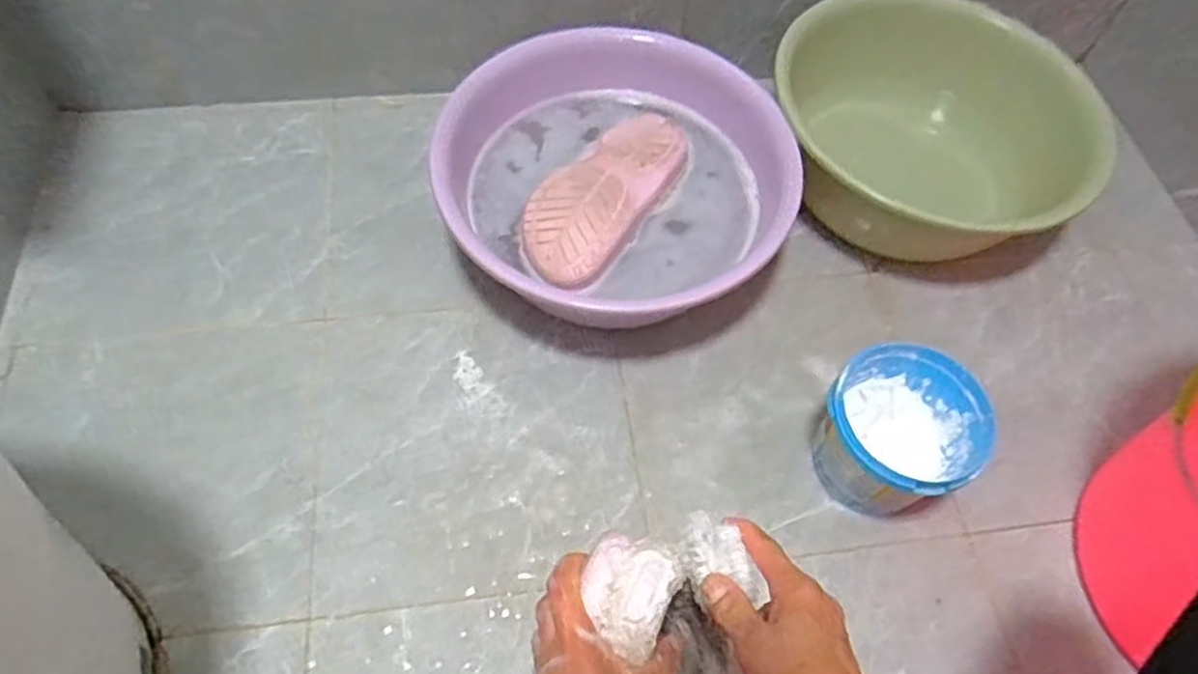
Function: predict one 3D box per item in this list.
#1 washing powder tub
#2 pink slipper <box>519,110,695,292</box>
[{"bbox_3d":[0.258,0.090,0.673,0.126,0.120,0.126,2,61,-3],"label":"washing powder tub"},{"bbox_3d":[0.004,-0.150,0.773,0.108,0.048,0.232,29,61,12],"label":"pink slipper"}]

